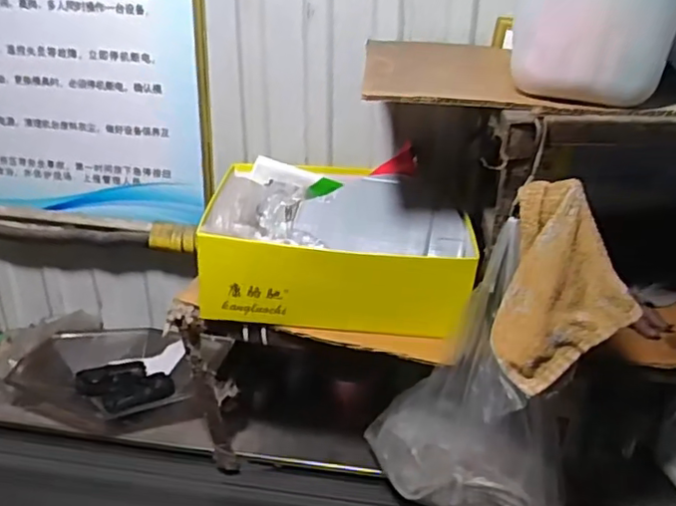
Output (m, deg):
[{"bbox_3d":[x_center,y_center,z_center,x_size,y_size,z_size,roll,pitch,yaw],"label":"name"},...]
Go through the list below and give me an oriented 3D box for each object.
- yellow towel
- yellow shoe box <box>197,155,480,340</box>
[{"bbox_3d":[0.224,0.043,0.607,0.126,0.200,0.050,18,30,30],"label":"yellow towel"},{"bbox_3d":[0.008,-0.014,0.835,0.334,0.130,0.260,6,26,8],"label":"yellow shoe box"}]

